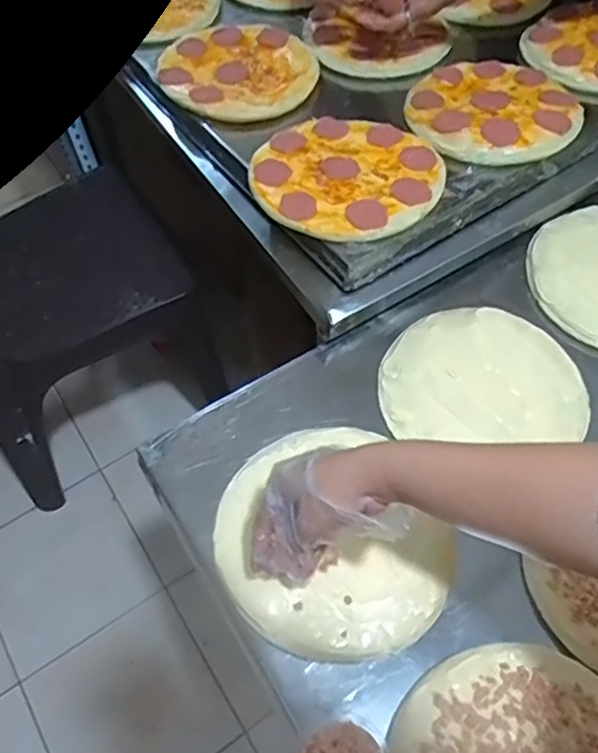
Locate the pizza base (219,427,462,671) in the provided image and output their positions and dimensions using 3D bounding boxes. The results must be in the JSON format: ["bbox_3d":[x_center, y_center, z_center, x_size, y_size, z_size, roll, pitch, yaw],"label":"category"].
[{"bbox_3d":[0.024,0.139,0.542,0.182,0.030,0.208,-24,61,-19],"label":"pizza base"}]

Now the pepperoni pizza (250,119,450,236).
[{"bbox_3d":[0.052,-0.219,0.673,0.198,0.019,0.178,13,60,9],"label":"pepperoni pizza"}]

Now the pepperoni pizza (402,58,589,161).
[{"bbox_3d":[0.229,-0.319,0.734,0.191,0.034,0.180,0,59,0],"label":"pepperoni pizza"}]

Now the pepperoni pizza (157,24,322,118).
[{"bbox_3d":[-0.082,-0.394,0.791,0.189,0.024,0.176,0,59,0],"label":"pepperoni pizza"}]

